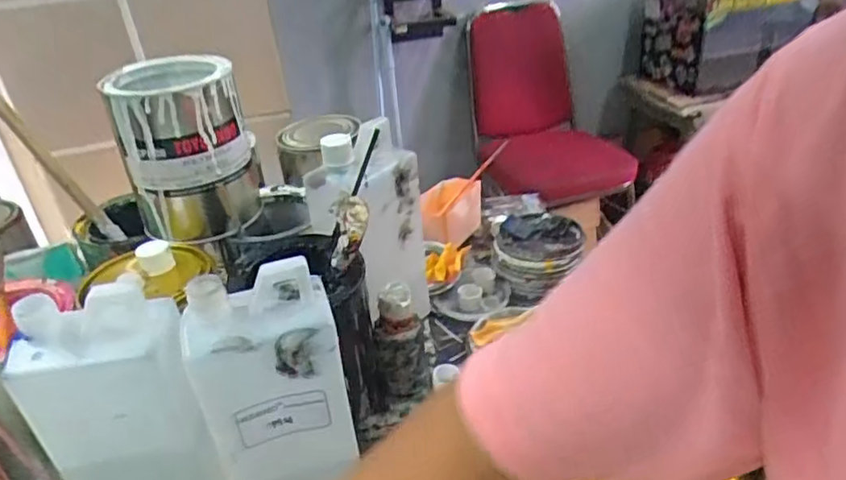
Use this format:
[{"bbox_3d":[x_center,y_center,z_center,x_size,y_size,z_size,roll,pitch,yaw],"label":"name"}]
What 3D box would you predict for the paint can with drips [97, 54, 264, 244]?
[{"bbox_3d":[-0.212,-0.081,0.554,0.102,0.140,0.111,-19,34,-22],"label":"paint can with drips"}]

